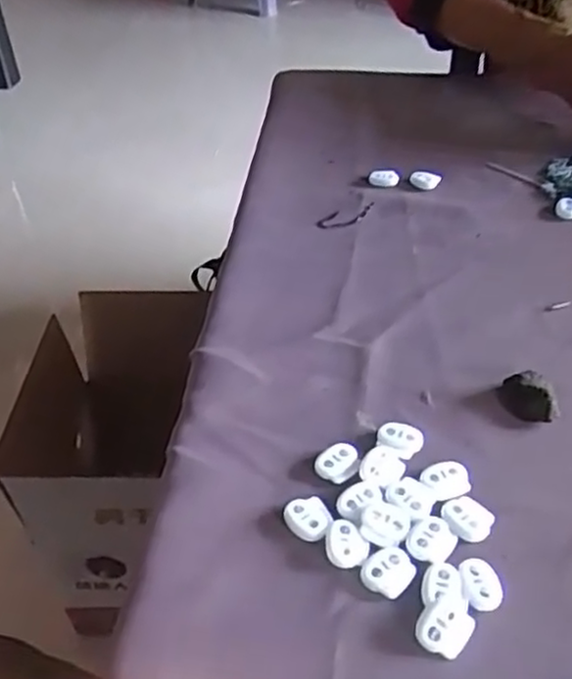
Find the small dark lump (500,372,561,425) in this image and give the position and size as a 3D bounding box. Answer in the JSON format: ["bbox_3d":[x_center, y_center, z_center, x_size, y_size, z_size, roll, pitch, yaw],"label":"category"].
[{"bbox_3d":[0.126,0.031,0.369,0.028,0.019,0.020,8,43,15],"label":"small dark lump"}]

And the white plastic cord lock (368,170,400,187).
[{"bbox_3d":[0.077,-0.127,0.560,0.024,0.005,0.015,8,43,16],"label":"white plastic cord lock"}]

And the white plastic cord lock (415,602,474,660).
[{"bbox_3d":[0.063,0.115,0.284,0.019,0.008,0.021,23,49,29],"label":"white plastic cord lock"}]

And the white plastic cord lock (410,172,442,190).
[{"bbox_3d":[0.108,-0.124,0.554,0.023,0.007,0.015,13,44,20],"label":"white plastic cord lock"}]

